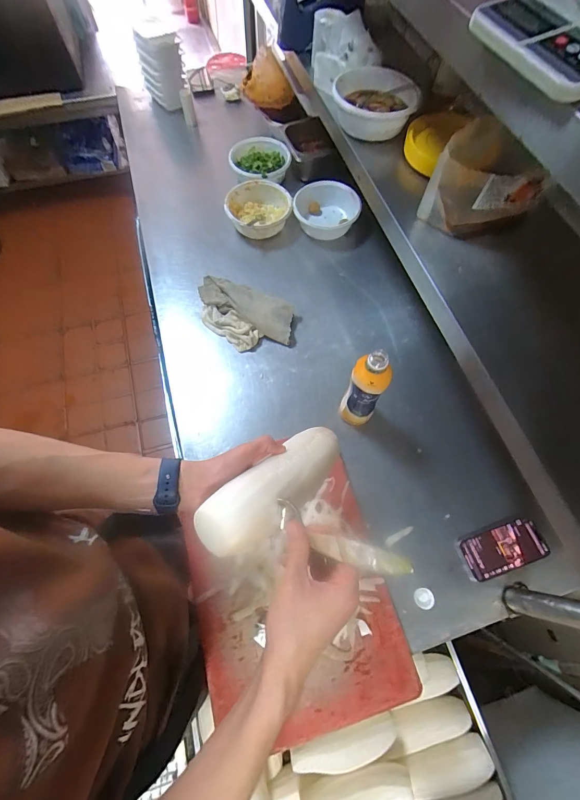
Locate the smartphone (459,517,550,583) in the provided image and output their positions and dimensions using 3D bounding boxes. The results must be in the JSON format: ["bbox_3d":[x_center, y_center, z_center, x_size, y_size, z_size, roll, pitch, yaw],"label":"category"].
[{"bbox_3d":[0.373,0.258,0.593,0.139,0.006,0.068,-18,65,-4],"label":"smartphone"}]

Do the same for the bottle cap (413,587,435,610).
[{"bbox_3d":[0.221,0.328,0.564,0.031,0.013,0.030,0,66,-1],"label":"bottle cap"}]

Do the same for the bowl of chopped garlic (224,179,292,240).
[{"bbox_3d":[-0.081,-0.491,0.898,0.160,0.071,0.161,0,66,-1],"label":"bowl of chopped garlic"}]

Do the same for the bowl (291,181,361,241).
[{"bbox_3d":[0.098,-0.500,0.915,0.169,0.076,0.169,0,66,-1],"label":"bowl"}]

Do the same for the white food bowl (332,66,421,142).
[{"bbox_3d":[0.171,-0.618,0.708,0.160,0.062,0.167,0,66,-1],"label":"white food bowl"}]

